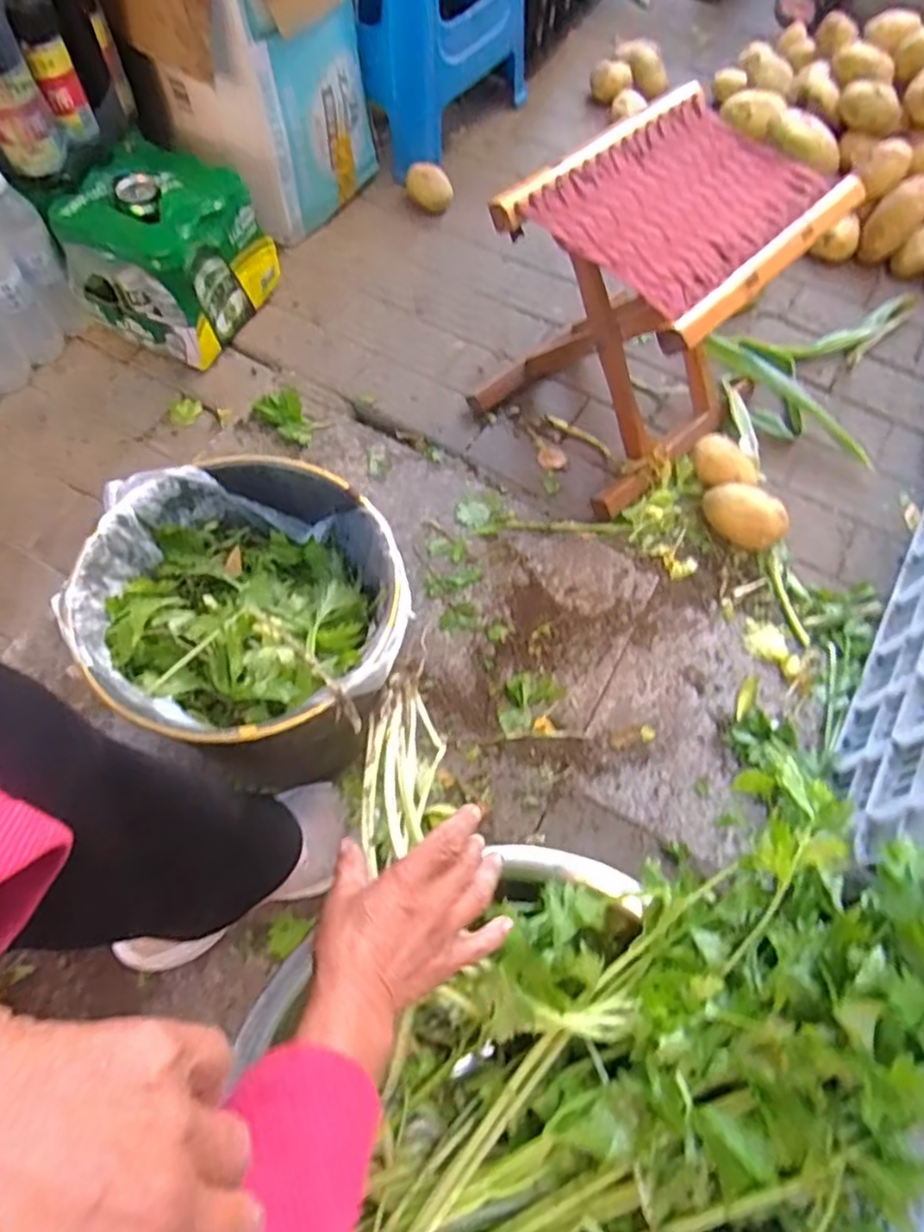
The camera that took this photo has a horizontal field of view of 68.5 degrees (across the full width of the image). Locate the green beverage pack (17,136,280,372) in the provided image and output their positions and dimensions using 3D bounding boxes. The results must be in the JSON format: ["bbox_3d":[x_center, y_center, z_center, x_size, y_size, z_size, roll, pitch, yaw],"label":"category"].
[{"bbox_3d":[-0.410,-0.491,0.933,0.226,0.181,0.195,19,65,6],"label":"green beverage pack"}]

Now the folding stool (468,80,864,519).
[{"bbox_3d":[0.216,-0.363,0.822,0.255,0.302,0.304,42,70,16],"label":"folding stool"}]

